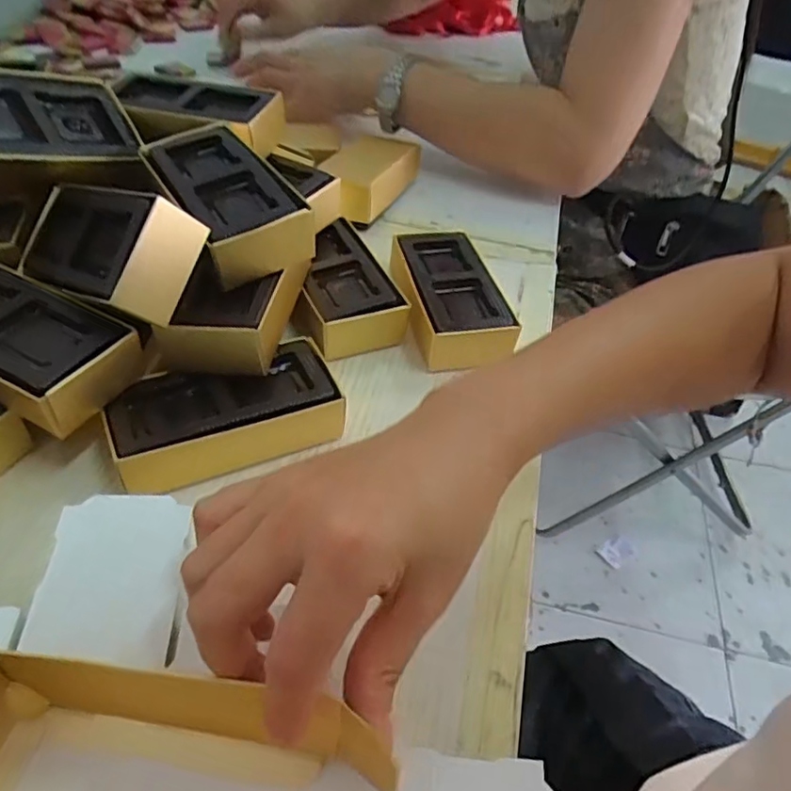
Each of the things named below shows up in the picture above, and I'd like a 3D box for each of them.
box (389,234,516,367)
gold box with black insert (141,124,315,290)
[{"bbox_3d":[0.034,-0.067,0.414,0.061,0.029,0.112,-4,45,-11],"label":"box"},{"bbox_3d":[-0.098,-0.113,0.350,0.054,0.033,0.120,-22,51,-26],"label":"gold box with black insert"}]

